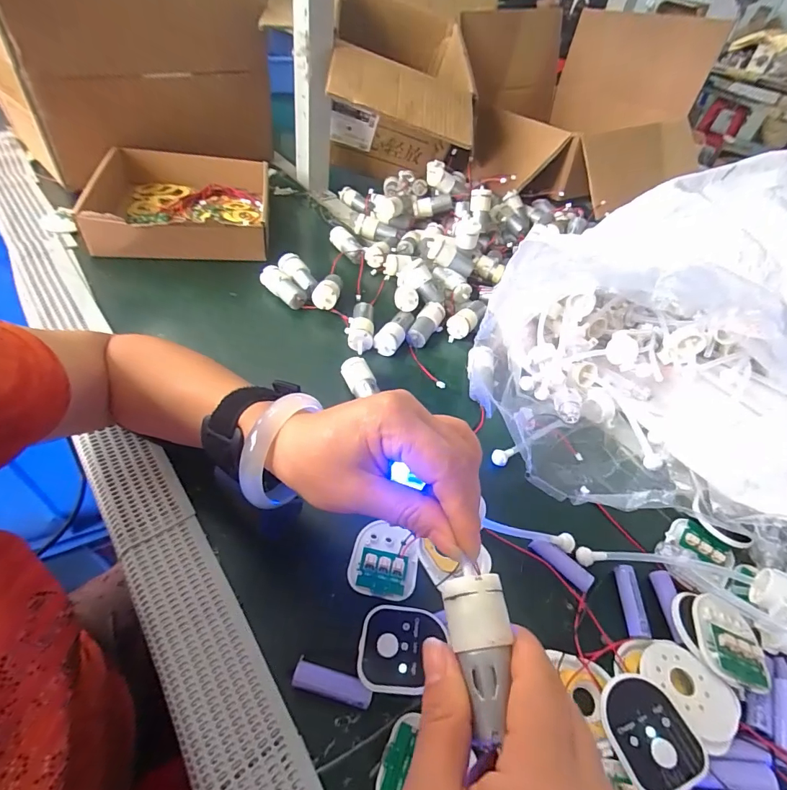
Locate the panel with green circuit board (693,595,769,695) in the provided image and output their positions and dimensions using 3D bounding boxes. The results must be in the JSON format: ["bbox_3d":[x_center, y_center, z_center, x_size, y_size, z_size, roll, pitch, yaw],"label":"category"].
[{"bbox_3d":[0.233,0.167,0.292,0.043,0.011,0.054,20,48,8],"label":"panel with green circuit board"}]

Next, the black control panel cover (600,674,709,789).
[{"bbox_3d":[0.158,0.206,0.260,0.049,0.009,0.056,-11,51,-19],"label":"black control panel cover"}]

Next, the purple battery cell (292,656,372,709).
[{"bbox_3d":[-0.038,0.182,0.265,0.049,0.011,0.016,18,48,7],"label":"purple battery cell"}]

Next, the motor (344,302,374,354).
[{"bbox_3d":[-0.038,-0.077,0.481,0.031,0.023,0.066,2,48,-8],"label":"motor"}]

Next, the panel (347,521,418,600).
[{"bbox_3d":[-0.007,0.123,0.318,0.049,0.011,0.052,12,47,1],"label":"panel"}]

